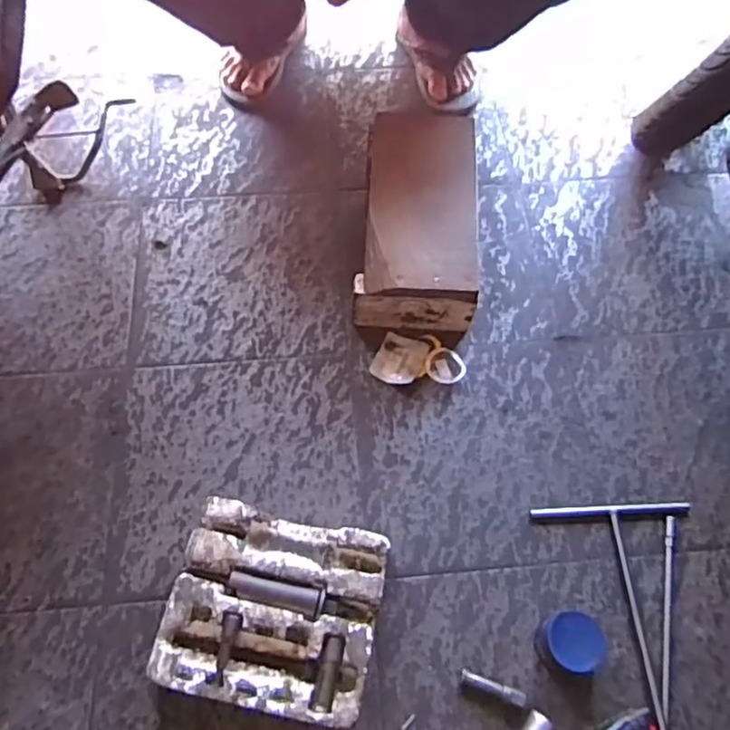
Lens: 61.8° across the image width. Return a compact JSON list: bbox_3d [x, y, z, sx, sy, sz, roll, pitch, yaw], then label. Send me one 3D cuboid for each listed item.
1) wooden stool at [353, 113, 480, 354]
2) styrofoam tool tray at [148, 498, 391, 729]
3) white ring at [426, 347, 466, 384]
[{"bbox_3d":[0.074,-0.204,0.889,0.159,0.110,0.333,4,63,0],"label":"wooden stool"},{"bbox_3d":[-0.095,0.264,0.663,0.214,0.057,0.188,11,63,4],"label":"styrofoam tool tray"},{"bbox_3d":[0.110,0.001,0.833,0.054,0.013,0.050,0,63,-1],"label":"white ring"}]

